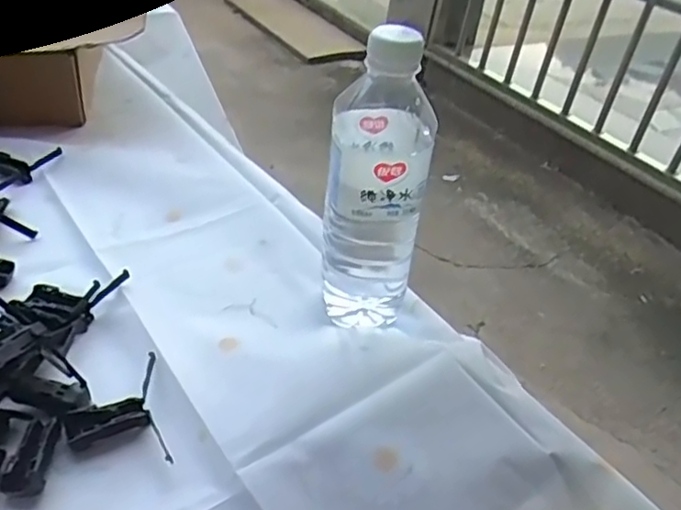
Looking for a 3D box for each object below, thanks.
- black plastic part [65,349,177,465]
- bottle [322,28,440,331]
[{"bbox_3d":[-0.137,0.095,0.386,0.056,0.012,0.080,-9,40,-19],"label":"black plastic part"},{"bbox_3d":[0.024,-0.046,0.435,0.065,0.204,0.070,9,38,2],"label":"bottle"}]

